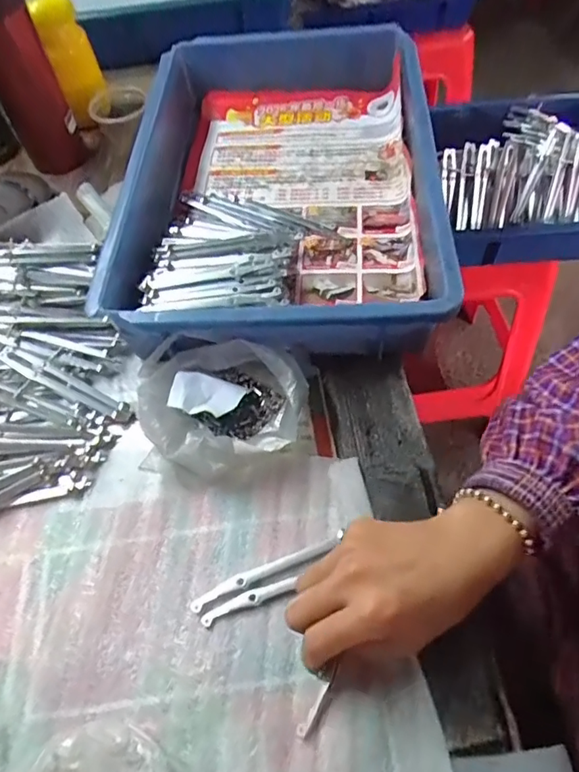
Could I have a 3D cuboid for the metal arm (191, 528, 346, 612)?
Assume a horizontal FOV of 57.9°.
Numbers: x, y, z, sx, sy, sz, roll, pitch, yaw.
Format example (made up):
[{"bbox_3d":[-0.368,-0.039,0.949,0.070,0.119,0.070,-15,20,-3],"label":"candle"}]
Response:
[{"bbox_3d":[-0.018,0.130,0.366,0.106,0.006,0.010,-22,58,-10],"label":"metal arm"}]

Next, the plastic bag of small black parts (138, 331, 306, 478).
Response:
[{"bbox_3d":[-0.063,0.020,0.415,0.143,0.052,0.106,7,58,9],"label":"plastic bag of small black parts"}]

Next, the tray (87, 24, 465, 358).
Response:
[{"bbox_3d":[-0.009,-0.233,0.544,0.287,0.095,0.469,0,57,4],"label":"tray"}]

